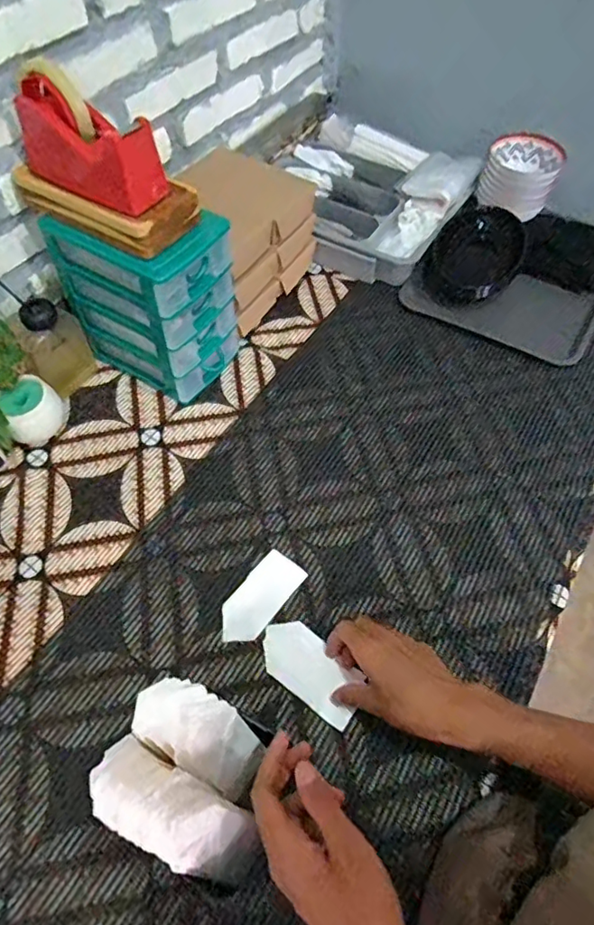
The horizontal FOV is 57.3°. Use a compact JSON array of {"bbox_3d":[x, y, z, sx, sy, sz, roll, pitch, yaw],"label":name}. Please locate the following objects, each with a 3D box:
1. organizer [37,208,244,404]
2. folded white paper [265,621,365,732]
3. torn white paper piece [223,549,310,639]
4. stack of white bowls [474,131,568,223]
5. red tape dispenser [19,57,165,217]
[{"bbox_3d":[-0.190,-0.220,0.715,0.181,0.218,0.129,27,60,17],"label":"organizer"},{"bbox_3d":[0.015,0.209,0.552,0.114,0.004,0.058,34,62,20],"label":"folded white paper"},{"bbox_3d":[-0.040,0.148,0.599,0.053,0.006,0.108,33,62,20],"label":"torn white paper piece"},{"bbox_3d":[0.377,-0.486,0.916,0.119,0.085,0.110,27,60,15],"label":"stack of white bowls"},{"bbox_3d":[-0.226,-0.341,0.573,0.164,0.101,0.061,29,61,17],"label":"red tape dispenser"}]

